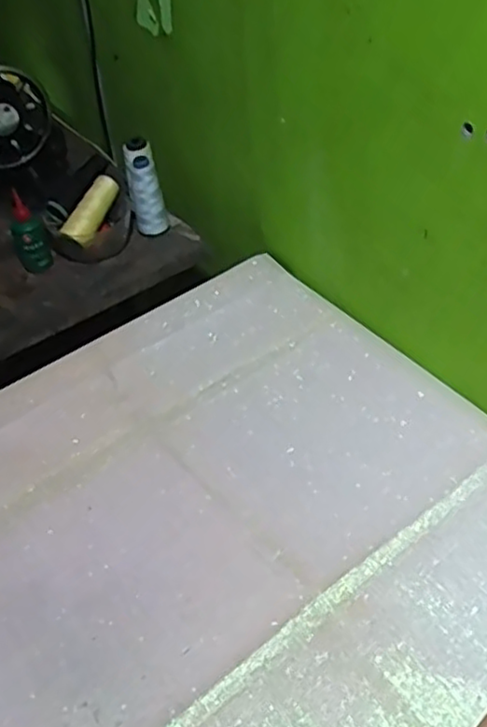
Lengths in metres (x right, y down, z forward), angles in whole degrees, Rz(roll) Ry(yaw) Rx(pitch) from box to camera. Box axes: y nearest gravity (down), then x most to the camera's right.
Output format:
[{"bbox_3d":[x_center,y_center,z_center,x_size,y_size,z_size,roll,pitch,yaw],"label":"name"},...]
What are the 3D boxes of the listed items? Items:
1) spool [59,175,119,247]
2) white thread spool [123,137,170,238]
[{"bbox_3d":[-0.212,-0.215,0.983,0.034,0.037,0.108,21,73,25],"label":"spool"},{"bbox_3d":[-0.141,-0.249,0.999,0.046,0.137,0.054,-14,24,-8],"label":"white thread spool"}]

